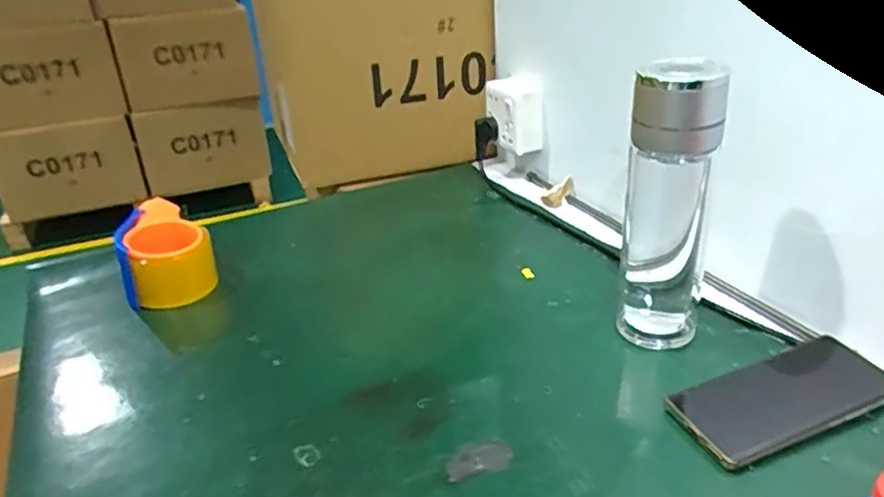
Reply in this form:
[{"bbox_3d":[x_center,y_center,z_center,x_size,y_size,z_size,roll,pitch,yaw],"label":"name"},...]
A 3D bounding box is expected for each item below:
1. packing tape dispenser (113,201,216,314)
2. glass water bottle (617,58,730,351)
[{"bbox_3d":[-0.310,0.007,0.721,0.095,0.086,0.119,-16,30,-20],"label":"packing tape dispenser"},{"bbox_3d":[0.188,-0.037,0.549,0.058,0.239,0.071,-6,28,-3],"label":"glass water bottle"}]

